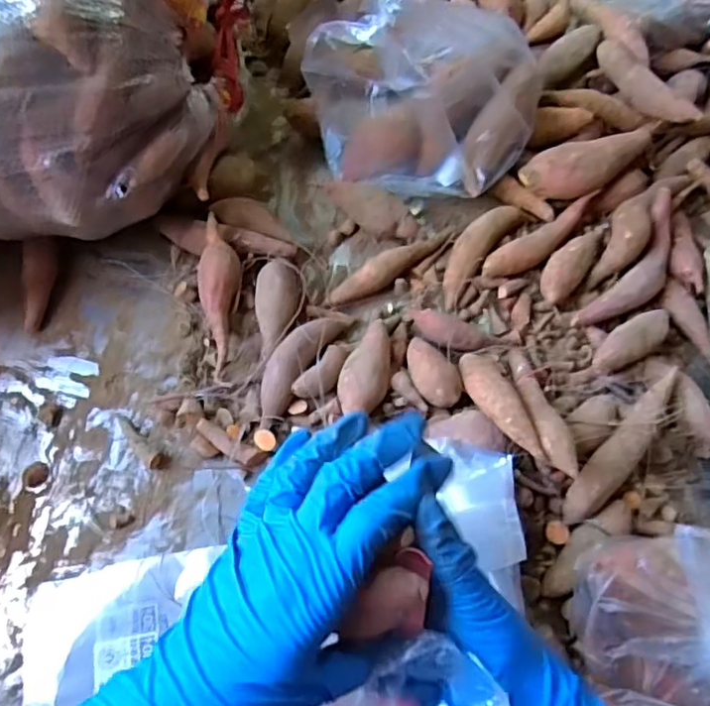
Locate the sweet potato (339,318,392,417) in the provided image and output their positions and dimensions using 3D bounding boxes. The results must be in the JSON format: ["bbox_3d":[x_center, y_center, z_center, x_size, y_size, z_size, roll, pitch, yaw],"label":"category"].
[{"bbox_3d":[0.009,0.013,0.504,0.040,0.035,0.093,12,64,2],"label":"sweet potato"}]

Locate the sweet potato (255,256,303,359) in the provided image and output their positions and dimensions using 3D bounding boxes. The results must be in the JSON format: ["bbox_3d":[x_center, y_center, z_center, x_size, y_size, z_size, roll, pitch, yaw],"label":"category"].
[{"bbox_3d":[-0.067,-0.038,0.531,0.039,0.031,0.084,3,64,-2],"label":"sweet potato"}]

